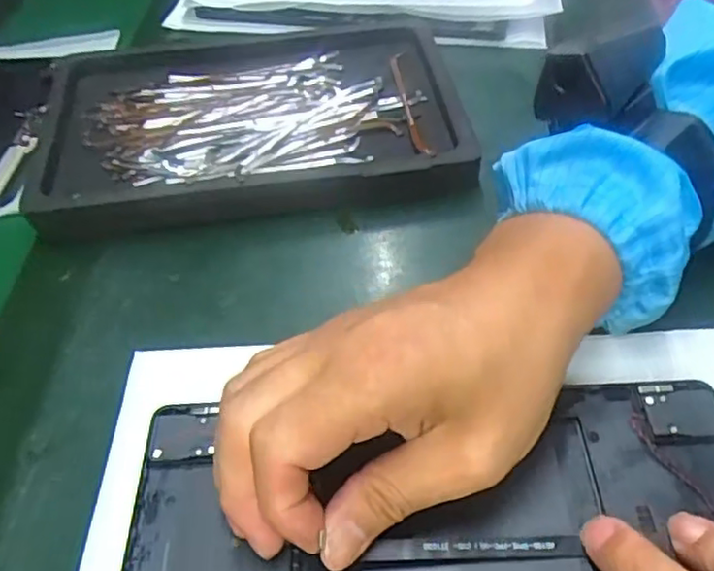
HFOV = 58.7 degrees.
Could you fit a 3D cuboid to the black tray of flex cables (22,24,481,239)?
[{"bbox_3d":[-0.068,-0.102,0.389,0.258,0.027,0.167,-9,51,-3],"label":"black tray of flex cables"}]

